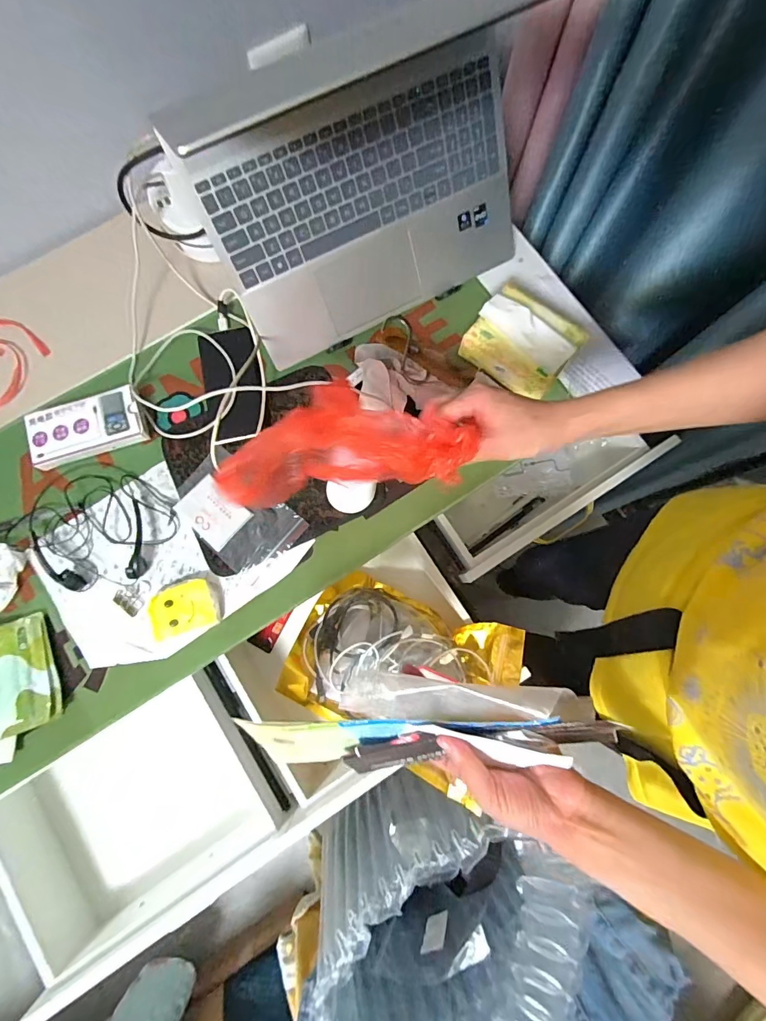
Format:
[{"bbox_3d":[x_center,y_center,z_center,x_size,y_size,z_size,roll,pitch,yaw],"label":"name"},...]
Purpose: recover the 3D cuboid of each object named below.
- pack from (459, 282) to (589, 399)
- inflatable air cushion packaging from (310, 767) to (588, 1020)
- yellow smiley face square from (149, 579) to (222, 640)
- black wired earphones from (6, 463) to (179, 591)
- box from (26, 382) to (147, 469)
[{"bbox_3d":[0.171,-0.206,0.530,0.122,0.063,0.094,37,82,7],"label":"pack"},{"bbox_3d":[0.037,0.426,0.435,0.218,0.192,0.255,20,80,5],"label":"inflatable air cushion packaging"},{"bbox_3d":[-0.230,0.110,0.501,0.074,0.019,0.058,-16,79,-2],"label":"yellow smiley face square"},{"bbox_3d":[-0.345,0.015,0.519,0.166,0.022,0.145,31,81,6],"label":"black wired earphones"},{"bbox_3d":[-0.367,-0.105,0.540,0.135,0.027,0.072,-19,79,-3],"label":"box"}]

